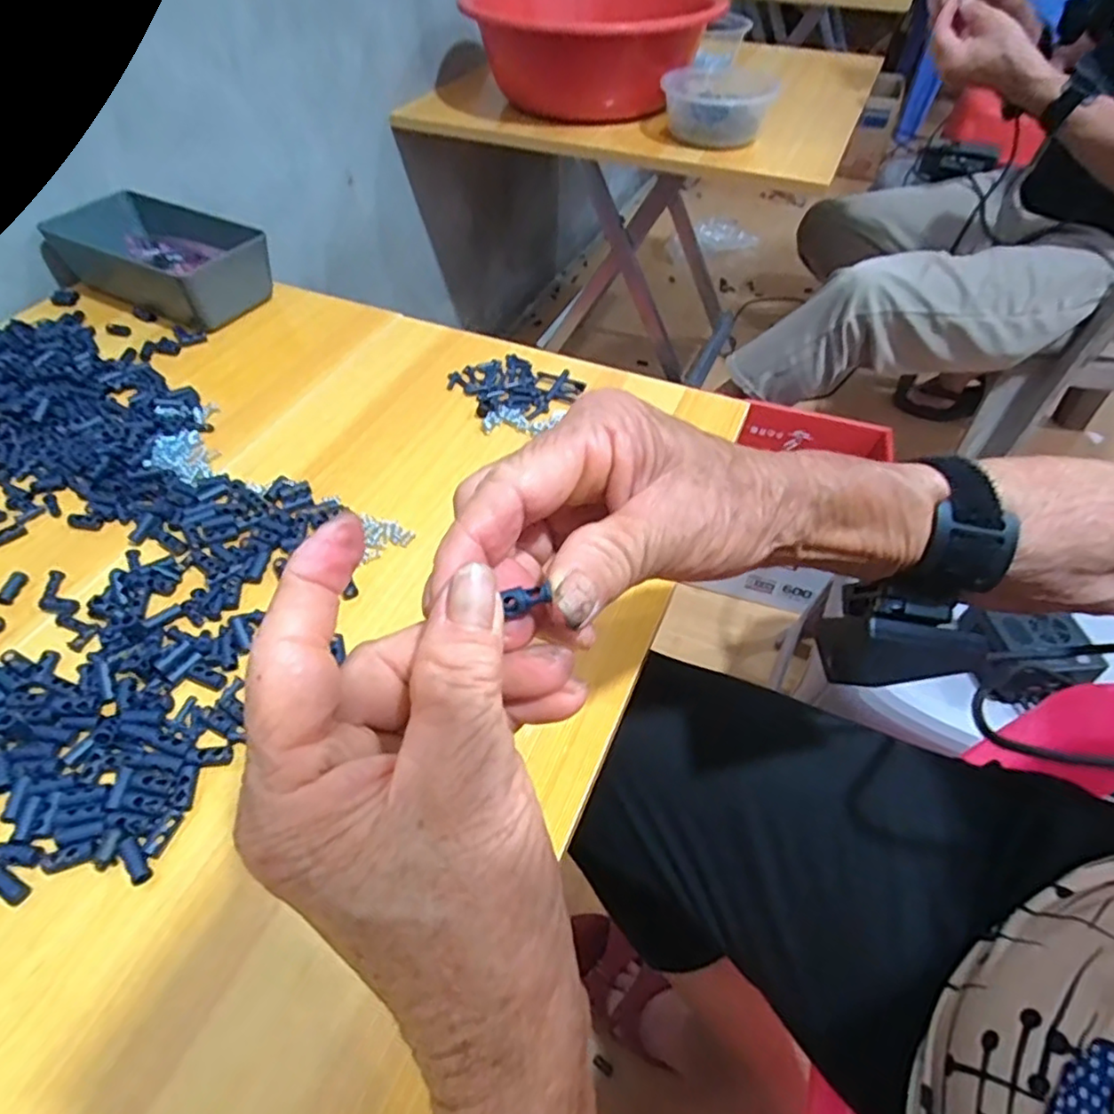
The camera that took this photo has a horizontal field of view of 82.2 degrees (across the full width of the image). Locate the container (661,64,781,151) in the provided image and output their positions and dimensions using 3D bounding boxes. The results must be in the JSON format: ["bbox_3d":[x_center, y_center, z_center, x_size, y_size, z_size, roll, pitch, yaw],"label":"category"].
[{"bbox_3d":[0.198,-0.574,0.816,0.122,0.062,0.131,1,51,-1],"label":"container"}]

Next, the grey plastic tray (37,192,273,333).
[{"bbox_3d":[-0.338,-0.256,0.548,0.182,0.046,0.094,24,54,17],"label":"grey plastic tray"}]

